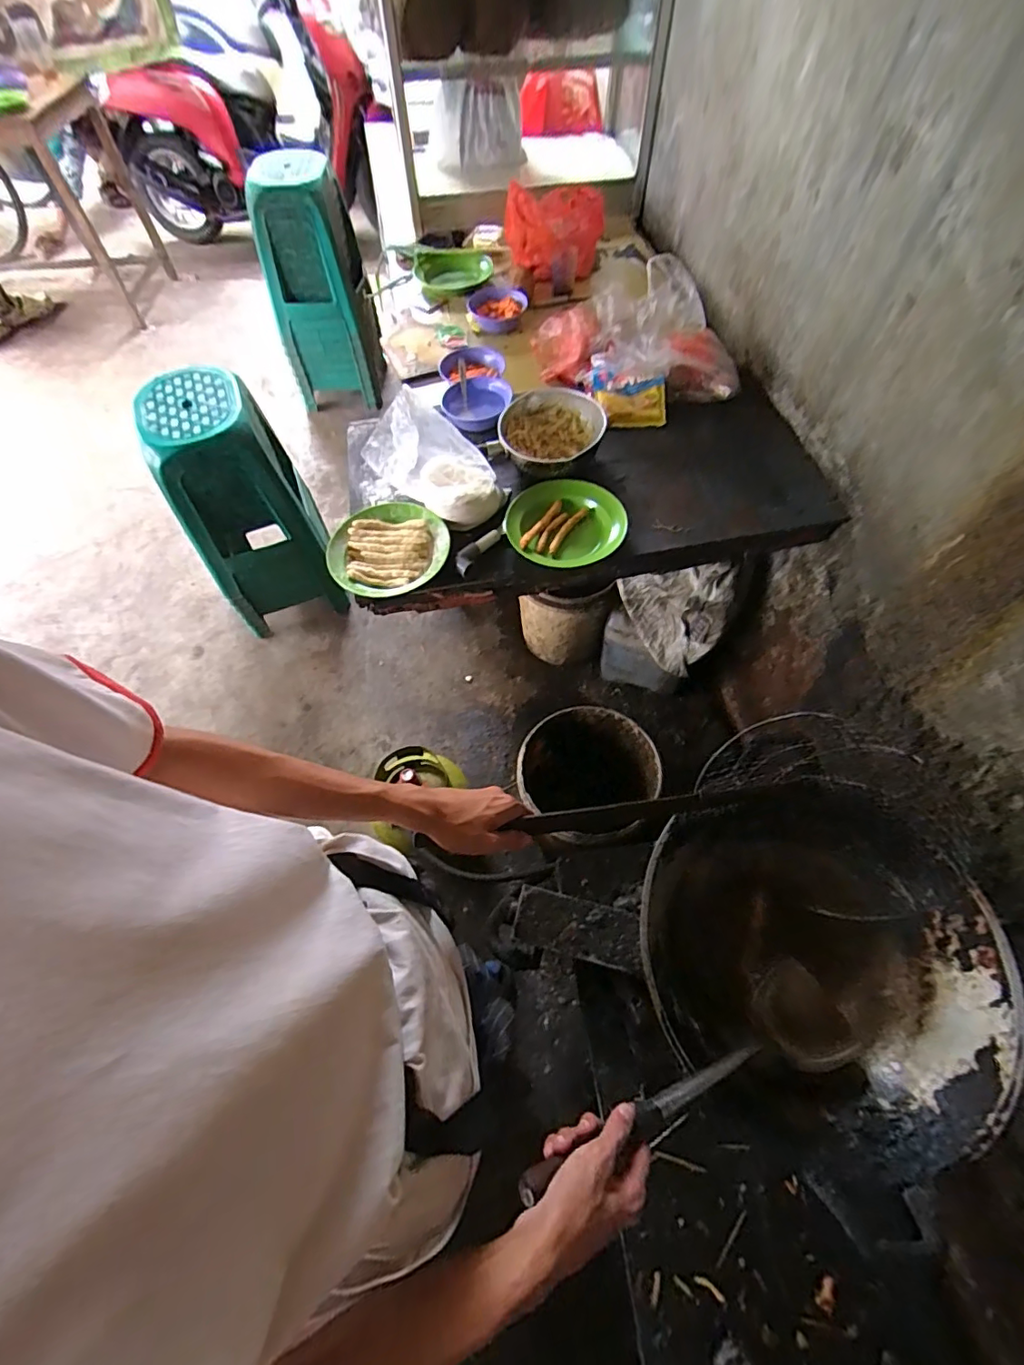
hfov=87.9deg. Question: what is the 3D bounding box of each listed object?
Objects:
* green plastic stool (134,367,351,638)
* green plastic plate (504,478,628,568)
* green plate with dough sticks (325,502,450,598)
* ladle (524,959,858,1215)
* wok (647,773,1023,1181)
[{"bbox_3d":[-0.771,-0.498,1.559,0.365,0.637,0.332,-28,66,-12],"label":"green plastic stool"},{"bbox_3d":[0.095,-0.301,0.967,0.205,0.056,0.200,-1,63,1],"label":"green plastic plate"},{"bbox_3d":[-0.222,-0.240,0.956,0.193,0.027,0.217,26,67,14],"label":"green plate with dough sticks"},{"bbox_3d":[0.208,0.423,0.563,0.461,0.068,0.099,-3,59,-32],"label":"ladle"},{"bbox_3d":[0.371,0.357,0.675,0.407,0.133,0.417,-10,63,-4],"label":"wok"}]

